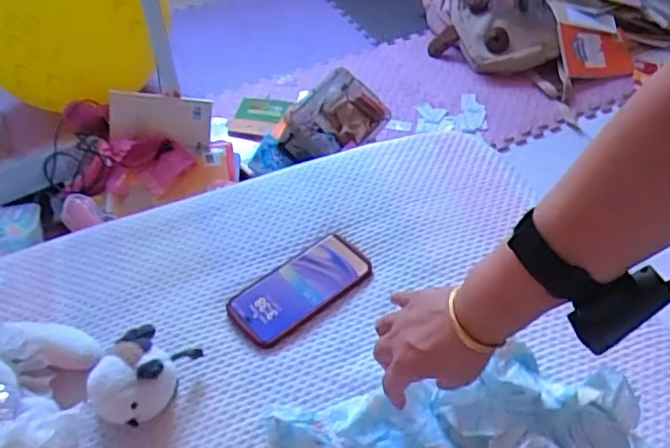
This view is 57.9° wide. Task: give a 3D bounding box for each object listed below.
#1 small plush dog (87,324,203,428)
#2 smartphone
[{"bbox_3d":[-0.195,0.150,0.610,0.081,0.068,0.109,8,47,11],"label":"small plush dog"},{"bbox_3d":[-0.042,0.070,0.714,0.170,0.013,0.083,-31,52,-25],"label":"smartphone"}]

